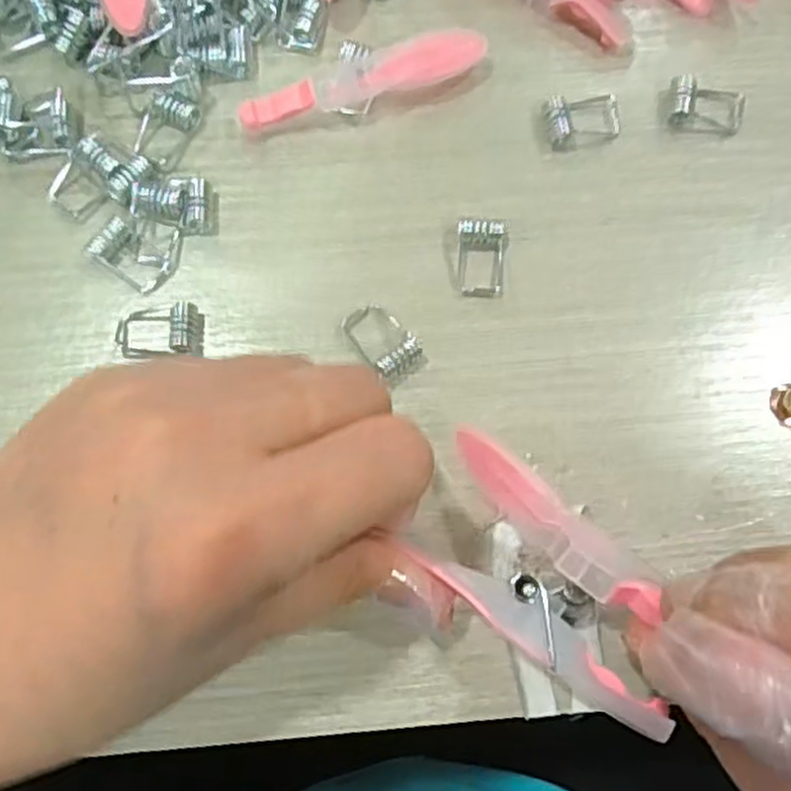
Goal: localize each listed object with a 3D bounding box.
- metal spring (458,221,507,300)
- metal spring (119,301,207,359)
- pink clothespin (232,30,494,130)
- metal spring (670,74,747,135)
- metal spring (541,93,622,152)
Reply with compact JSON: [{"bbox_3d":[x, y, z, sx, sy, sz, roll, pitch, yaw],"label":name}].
[{"bbox_3d":[0.026,-0.040,0.220,0.015,0.007,0.022,1,76,0],"label":"metal spring"},{"bbox_3d":[-0.067,-0.019,0.214,0.025,0.006,0.015,0,76,0],"label":"metal spring"},{"bbox_3d":[-0.010,-0.097,0.233,0.078,0.011,0.013,-21,77,-5],"label":"pink clothespin"},{"bbox_3d":[0.097,-0.091,0.233,0.024,0.007,0.015,11,76,3],"label":"metal spring"},{"bbox_3d":[0.058,-0.086,0.233,0.025,0.005,0.015,-13,77,-3],"label":"metal spring"}]

